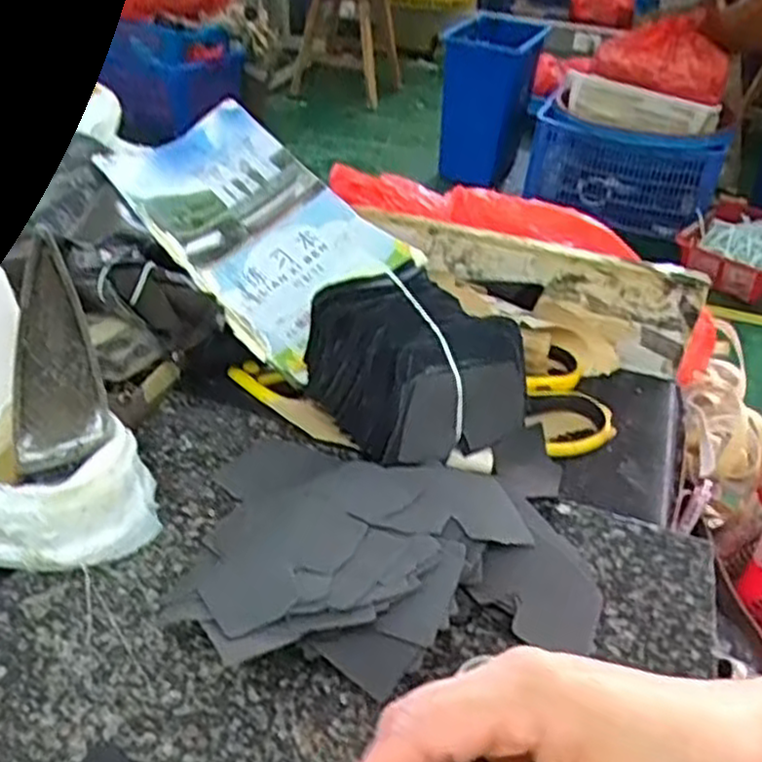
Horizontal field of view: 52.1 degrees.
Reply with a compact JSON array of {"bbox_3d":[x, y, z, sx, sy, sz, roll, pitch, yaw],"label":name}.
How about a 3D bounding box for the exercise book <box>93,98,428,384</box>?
[{"bbox_3d":[-0.094,-0.114,0.558,0.204,0.027,0.140,40,60,7],"label":"exercise book"}]

